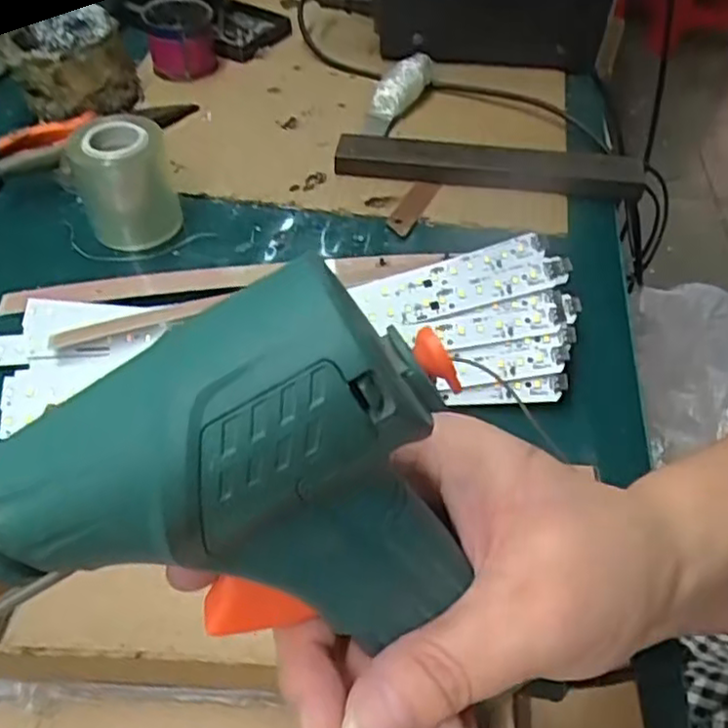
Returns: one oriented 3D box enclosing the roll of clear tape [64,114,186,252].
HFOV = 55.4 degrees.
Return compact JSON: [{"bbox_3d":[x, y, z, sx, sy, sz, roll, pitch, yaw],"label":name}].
[{"bbox_3d":[-0.153,-0.117,0.443,0.059,0.068,0.052,-3,48,-1],"label":"roll of clear tape"}]

